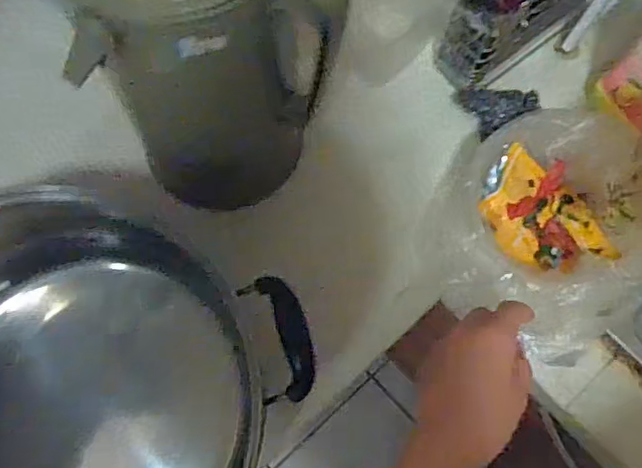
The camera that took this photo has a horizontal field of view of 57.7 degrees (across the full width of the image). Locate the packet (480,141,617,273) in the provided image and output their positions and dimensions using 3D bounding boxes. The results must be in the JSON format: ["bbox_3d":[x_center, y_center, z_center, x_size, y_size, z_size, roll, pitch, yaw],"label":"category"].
[{"bbox_3d":[0.216,-0.019,0.562,0.124,0.031,0.099,20,73,4],"label":"packet"}]

